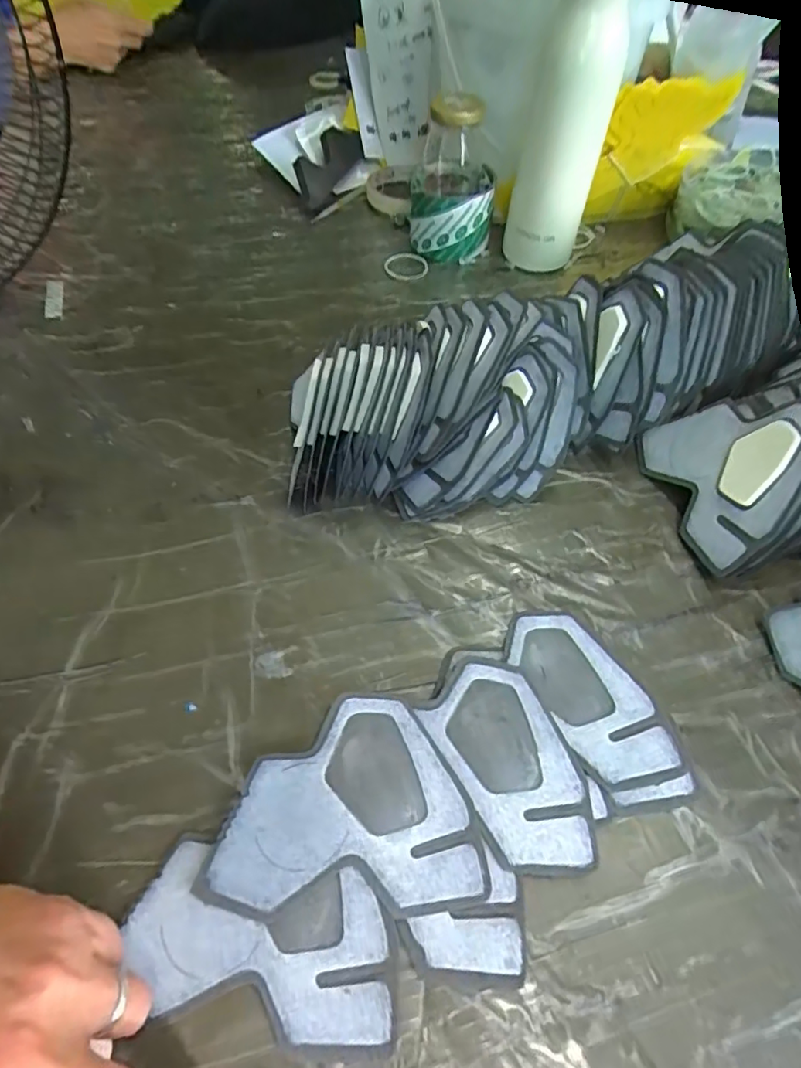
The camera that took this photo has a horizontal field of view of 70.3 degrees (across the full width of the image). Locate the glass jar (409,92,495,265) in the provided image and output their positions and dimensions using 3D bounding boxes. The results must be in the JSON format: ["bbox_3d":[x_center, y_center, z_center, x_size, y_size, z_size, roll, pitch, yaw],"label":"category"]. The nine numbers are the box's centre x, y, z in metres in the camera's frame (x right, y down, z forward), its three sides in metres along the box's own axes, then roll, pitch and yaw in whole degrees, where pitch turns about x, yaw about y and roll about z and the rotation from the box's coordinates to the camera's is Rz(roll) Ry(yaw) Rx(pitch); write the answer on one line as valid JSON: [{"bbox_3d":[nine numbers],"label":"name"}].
[{"bbox_3d":[0.050,-0.340,0.542,0.079,0.126,0.082,1,55,-1],"label":"glass jar"}]

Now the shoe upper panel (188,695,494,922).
[{"bbox_3d":[-0.027,0.131,0.280,0.125,0.009,0.094,-2,55,-2],"label":"shoe upper panel"}]

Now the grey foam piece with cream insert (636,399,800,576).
[{"bbox_3d":[0.216,-0.043,0.366,0.015,0.095,0.119,21,44,-29],"label":"grey foam piece with cream insert"}]

